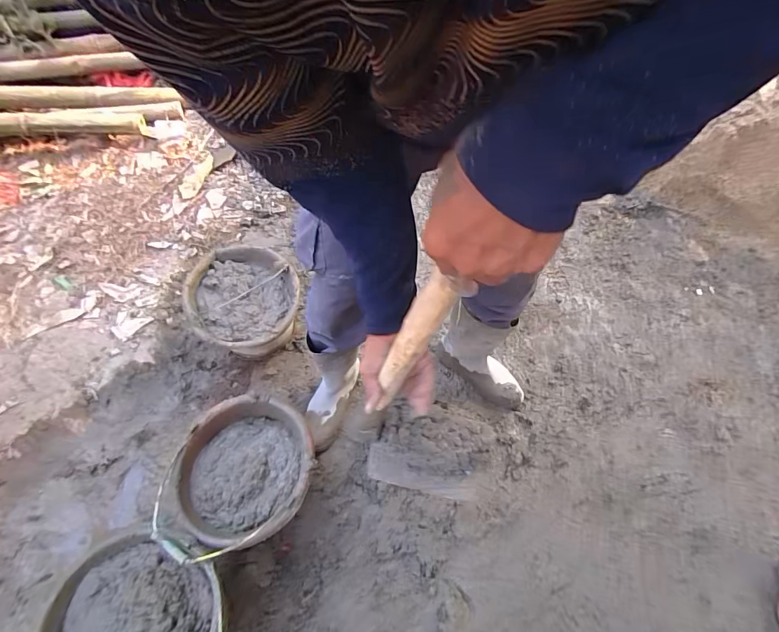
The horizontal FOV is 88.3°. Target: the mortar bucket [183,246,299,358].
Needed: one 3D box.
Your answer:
[{"bbox_3d":[-0.390,-0.015,1.083,0.308,0.174,0.242,34,64,18],"label":"mortar bucket"}]

